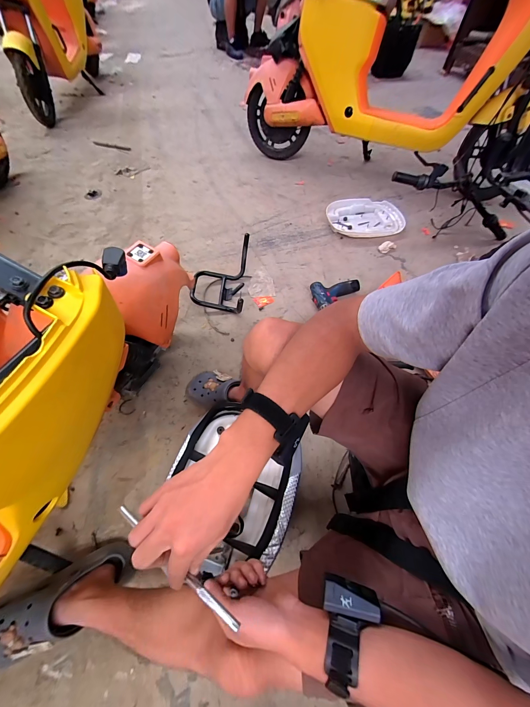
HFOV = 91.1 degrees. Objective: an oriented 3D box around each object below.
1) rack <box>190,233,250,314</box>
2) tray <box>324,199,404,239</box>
[{"bbox_3d":[-0.169,-0.292,0.967,0.198,0.143,0.247,5,59,1],"label":"rack"},{"bbox_3d":[0.486,-0.652,1.247,0.363,0.046,0.262,-7,59,-5],"label":"tray"}]

